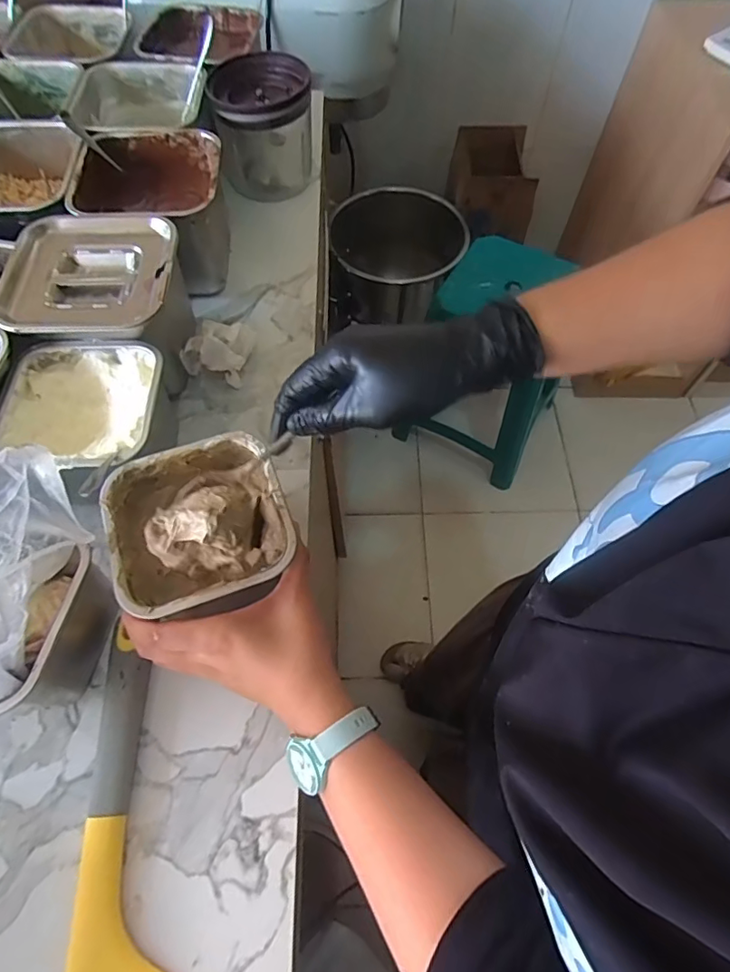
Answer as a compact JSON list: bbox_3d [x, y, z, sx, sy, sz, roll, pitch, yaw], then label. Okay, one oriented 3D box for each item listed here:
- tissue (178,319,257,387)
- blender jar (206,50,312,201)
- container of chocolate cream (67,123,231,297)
[{"bbox_3d":[-0.140,-0.136,0.516,0.055,0.051,0.063,21,64,11],"label":"tissue"},{"bbox_3d":[-0.117,-0.418,0.633,0.106,0.119,0.093,-3,62,-2],"label":"blender jar"},{"bbox_3d":[-0.212,-0.279,0.551,0.136,0.100,0.137,-1,62,-1],"label":"container of chocolate cream"}]

